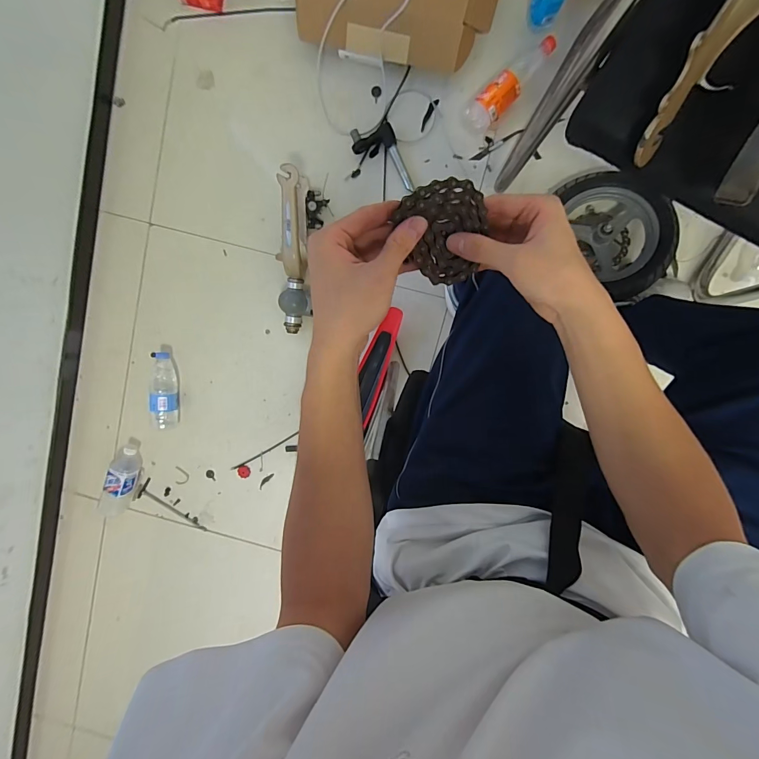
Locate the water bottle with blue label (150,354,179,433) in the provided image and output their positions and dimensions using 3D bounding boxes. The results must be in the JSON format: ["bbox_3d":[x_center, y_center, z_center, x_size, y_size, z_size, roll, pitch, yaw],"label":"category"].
[{"bbox_3d":[-0.583,0.031,0.996,0.072,0.061,0.209,1,98,4],"label":"water bottle with blue label"}]

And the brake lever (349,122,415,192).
[{"bbox_3d":[0.006,-0.528,0.898,0.102,0.031,0.171,-22,96,6],"label":"brake lever"}]

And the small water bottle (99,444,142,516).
[{"bbox_3d":[-0.725,0.298,1.040,0.065,0.065,0.242,22,99,1],"label":"small water bottle"}]

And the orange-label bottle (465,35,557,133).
[{"bbox_3d":[0.301,-0.672,0.841,0.236,0.073,0.069,-41,93,8],"label":"orange-label bottle"}]

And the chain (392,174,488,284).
[{"bbox_3d":[0.057,-0.121,0.312,0.068,0.007,0.084,-22,125,5],"label":"chain"}]

